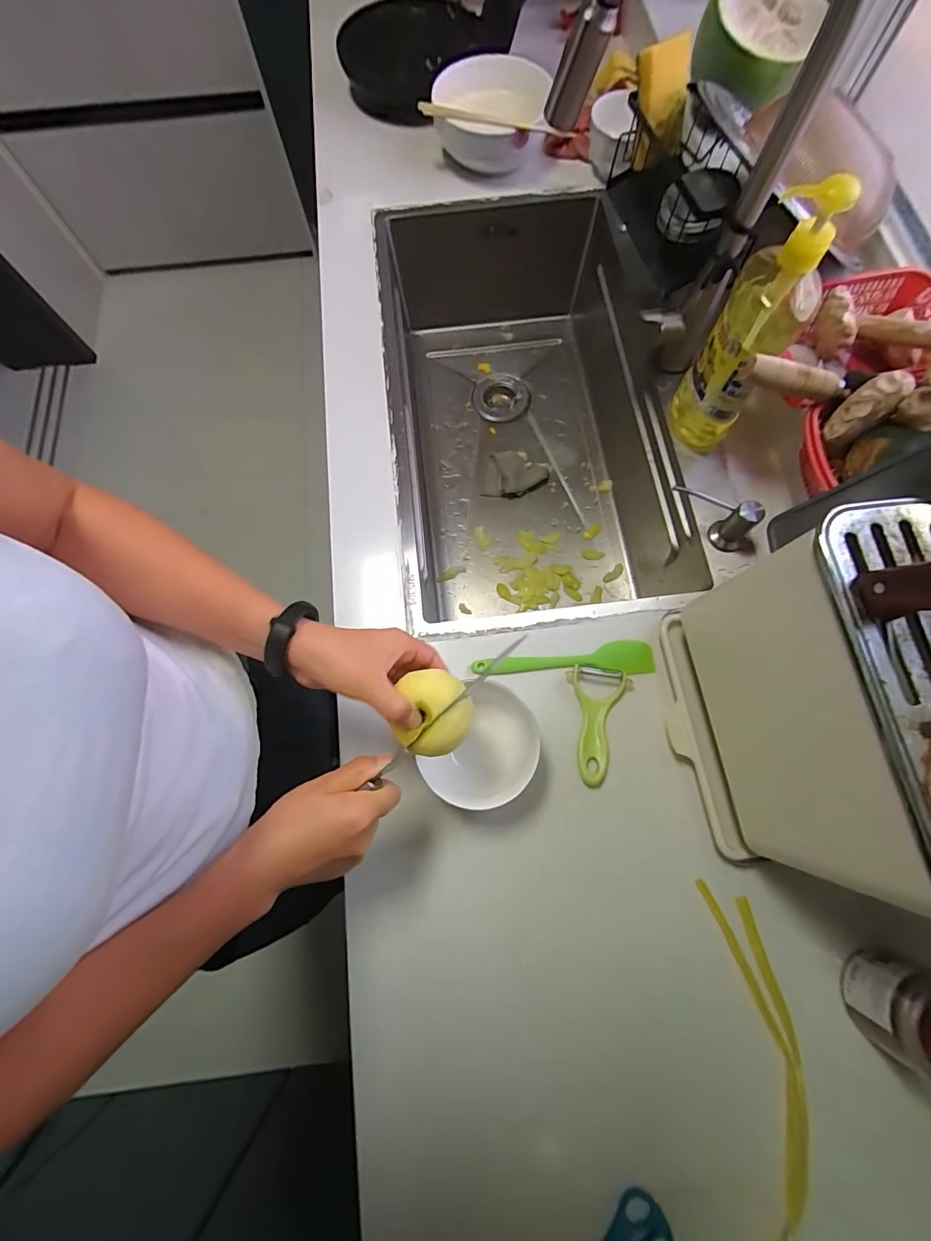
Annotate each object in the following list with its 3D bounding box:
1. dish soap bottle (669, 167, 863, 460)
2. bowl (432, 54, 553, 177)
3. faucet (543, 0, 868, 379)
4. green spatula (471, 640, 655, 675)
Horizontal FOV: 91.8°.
[{"bbox_3d":[0.312,-0.312,0.501,0.085,0.268,0.094,33,77,10],"label":"dish soap bottle"},{"bbox_3d":[0.035,-0.839,0.763,0.185,0.089,0.198,11,74,4],"label":"bowl"},{"bbox_3d":[0.201,-0.470,0.469,0.241,0.401,0.063,25,76,8],"label":"faucet"},{"bbox_3d":[0.114,0.046,0.527,0.207,0.020,0.038,-2,74,0],"label":"green spatula"}]

